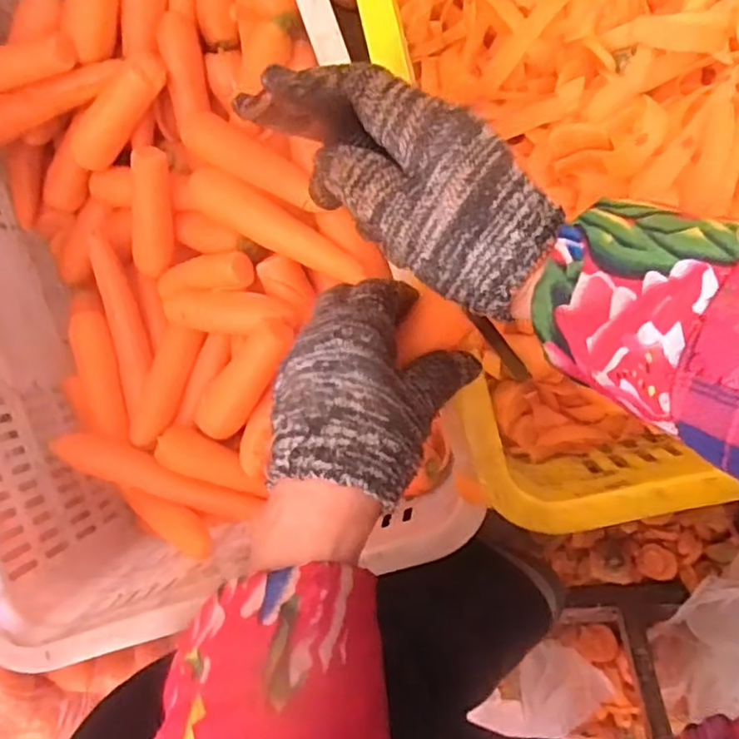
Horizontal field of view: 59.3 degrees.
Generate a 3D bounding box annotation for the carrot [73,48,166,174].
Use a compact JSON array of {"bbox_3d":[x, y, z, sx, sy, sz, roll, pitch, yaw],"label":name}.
[{"bbox_3d":[-0.213,-0.214,0.544,0.110,0.032,0.027,-41,89,26],"label":"carrot"}]

